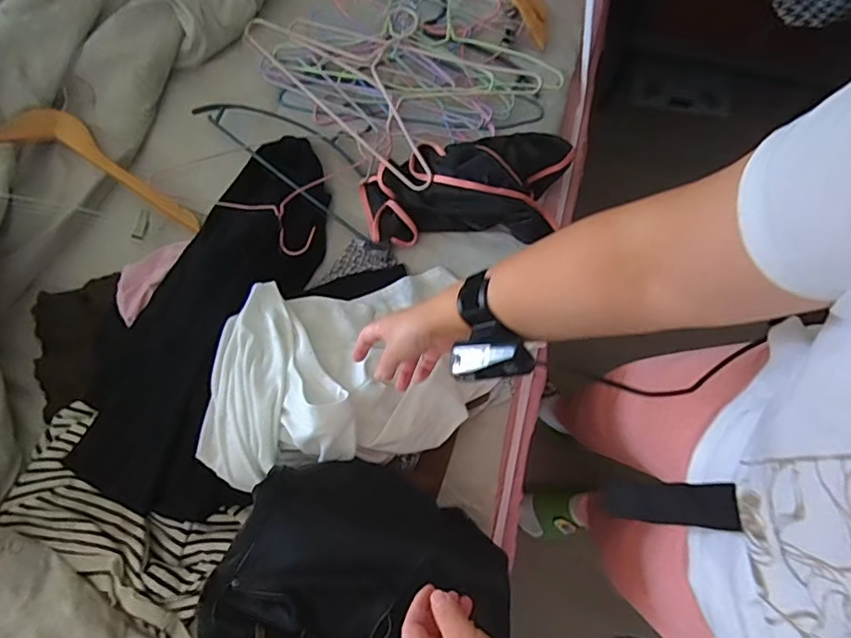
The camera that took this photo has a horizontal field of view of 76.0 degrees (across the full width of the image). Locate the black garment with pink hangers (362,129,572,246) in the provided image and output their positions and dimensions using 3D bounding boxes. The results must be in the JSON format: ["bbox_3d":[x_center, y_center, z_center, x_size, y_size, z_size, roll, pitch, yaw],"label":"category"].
[{"bbox_3d":[0.064,-0.200,0.819,0.309,0.061,0.165,-2,77,-1],"label":"black garment with pink hangers"}]

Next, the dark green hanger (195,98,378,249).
[{"bbox_3d":[-0.186,-0.275,0.859,0.363,0.010,0.148,37,79,8],"label":"dark green hanger"}]

